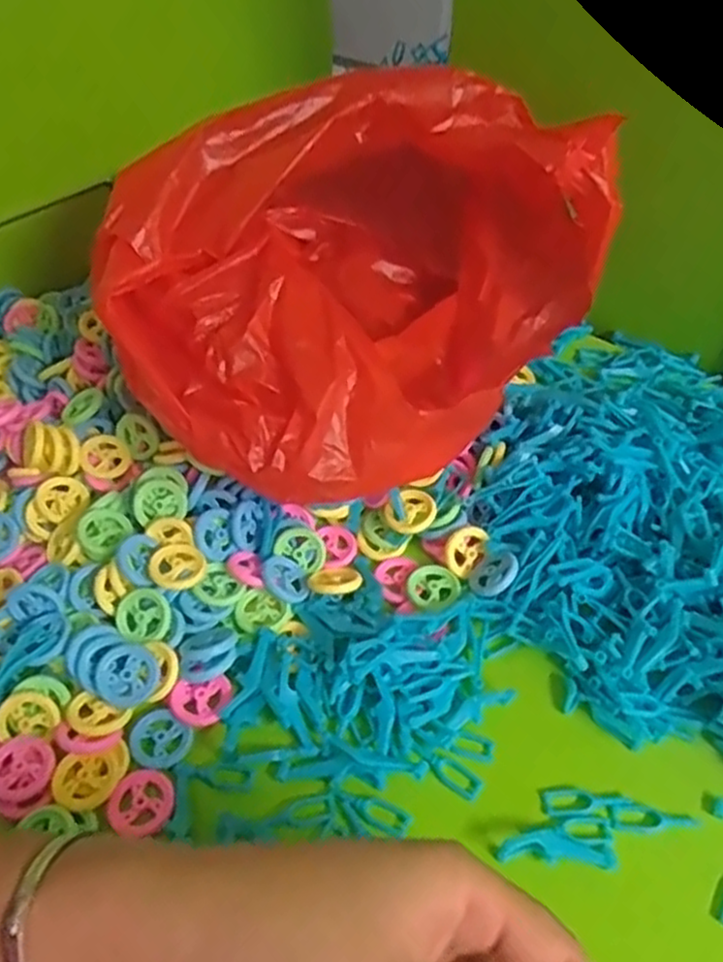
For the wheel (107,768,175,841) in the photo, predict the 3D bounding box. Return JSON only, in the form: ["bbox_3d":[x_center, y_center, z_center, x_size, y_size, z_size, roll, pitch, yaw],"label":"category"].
[{"bbox_3d":[-0.099,0.145,0.335,0.027,0.005,0.028,0,46,0],"label":"wheel"}]

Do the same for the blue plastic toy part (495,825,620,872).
[{"bbox_3d":[0.085,0.158,0.322,0.051,0.008,0.016,3,46,3],"label":"blue plastic toy part"}]

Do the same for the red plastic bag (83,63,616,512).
[{"bbox_3d":[-0.004,-0.129,0.424,0.232,0.127,0.282,26,51,22],"label":"red plastic bag"}]

